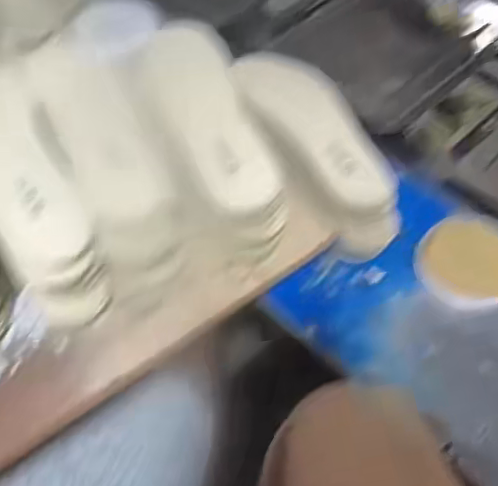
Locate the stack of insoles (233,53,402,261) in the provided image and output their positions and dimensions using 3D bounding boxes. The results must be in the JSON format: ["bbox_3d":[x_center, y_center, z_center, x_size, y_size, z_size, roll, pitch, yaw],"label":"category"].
[{"bbox_3d":[0.067,-0.099,0.654,0.094,0.091,0.258,-19,56,-11],"label":"stack of insoles"}]

